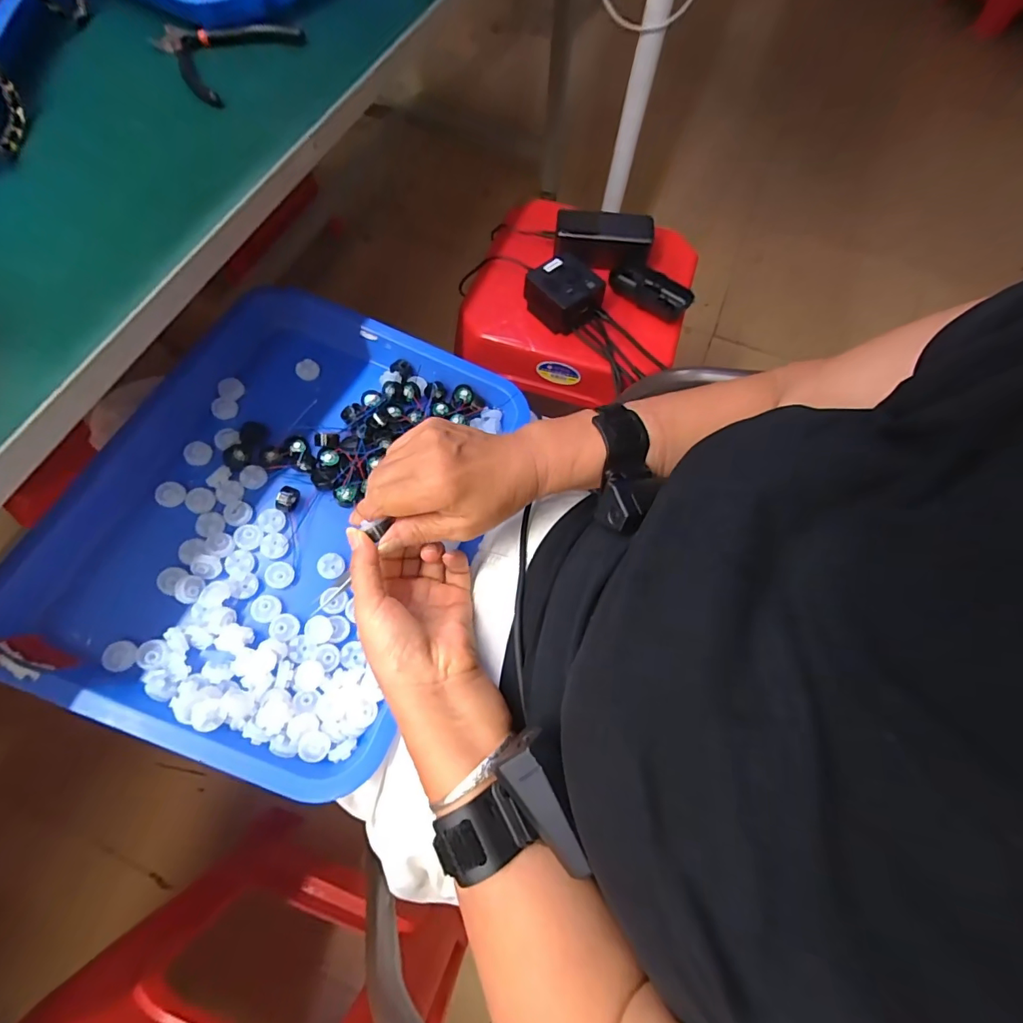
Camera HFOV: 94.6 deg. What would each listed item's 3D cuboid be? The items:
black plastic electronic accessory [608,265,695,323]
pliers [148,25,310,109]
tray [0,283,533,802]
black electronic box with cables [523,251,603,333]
[{"bbox_3d":[0.178,-0.286,0.610,0.106,0.029,0.043,27,69,10],"label":"black plastic electronic accessory"},{"bbox_3d":[-0.247,-0.381,0.387,0.104,0.012,0.110,26,69,9],"label":"pliers"},{"bbox_3d":[-0.191,-0.015,0.401,0.313,0.059,0.380,20,68,7],"label":"tray"},{"bbox_3d":[0.066,-0.272,0.592,0.074,0.046,0.080,-33,71,-14],"label":"black electronic box with cables"}]

